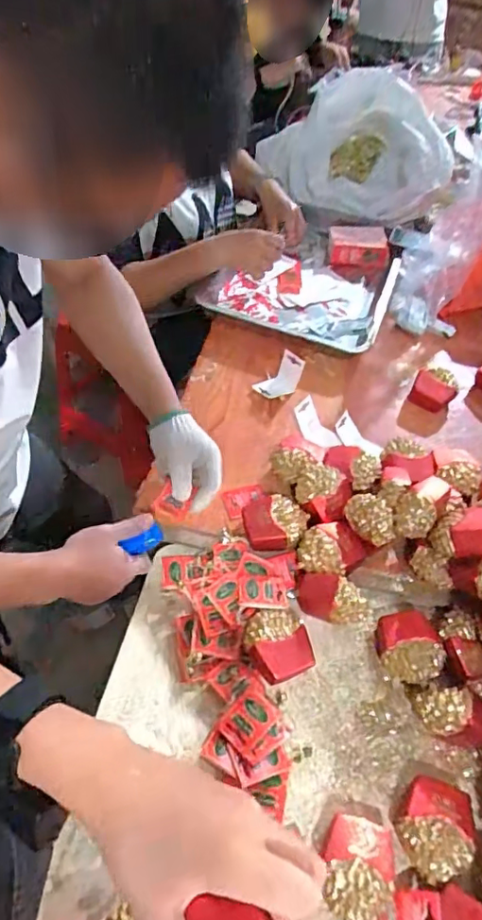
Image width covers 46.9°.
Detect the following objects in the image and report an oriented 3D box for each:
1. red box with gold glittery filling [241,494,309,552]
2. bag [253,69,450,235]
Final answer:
[{"bbox_3d":[0.045,0.082,0.723,0.083,0.033,0.068,-12,52,-14],"label":"red box with gold glittery filling"},{"bbox_3d":[0.270,-0.724,1.284,0.338,0.213,0.354,-18,54,-19],"label":"bag"}]

